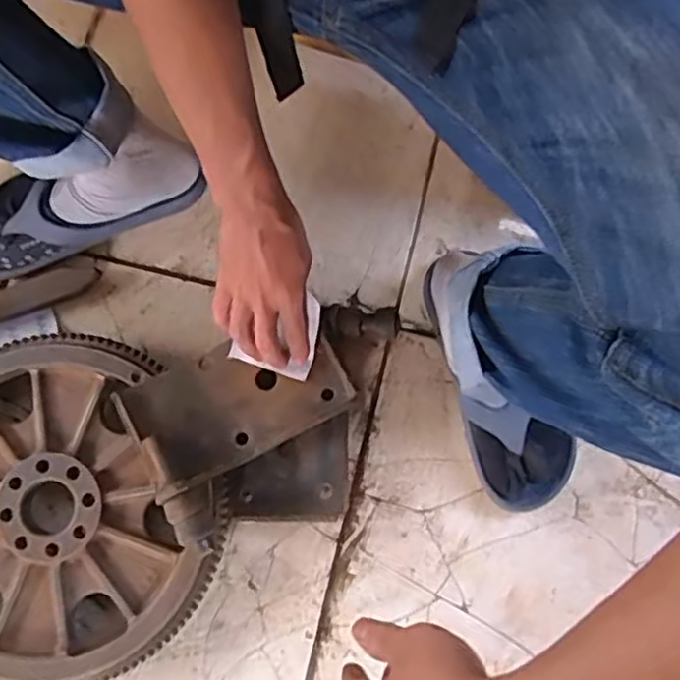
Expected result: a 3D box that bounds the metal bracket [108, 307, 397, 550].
[{"bbox_3d":[-0.059,0.083,0.637,0.249,0.076,0.170,-17,80,-3],"label":"metal bracket"}]

